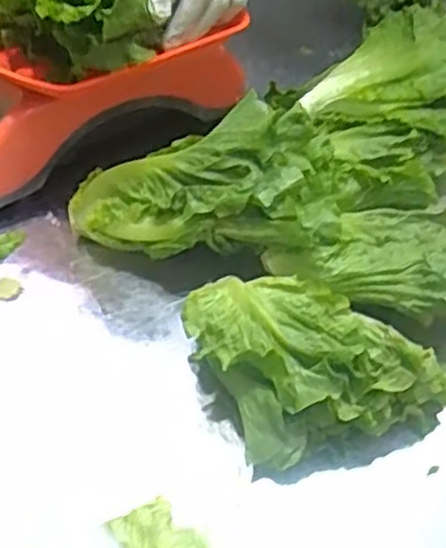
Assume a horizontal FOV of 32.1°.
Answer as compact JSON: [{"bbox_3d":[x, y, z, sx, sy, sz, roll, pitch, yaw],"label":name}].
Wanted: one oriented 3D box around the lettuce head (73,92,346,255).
[{"bbox_3d":[-0.023,-0.064,0.596,0.207,0.088,0.086,-9,46,13],"label":"lettuce head"}]

